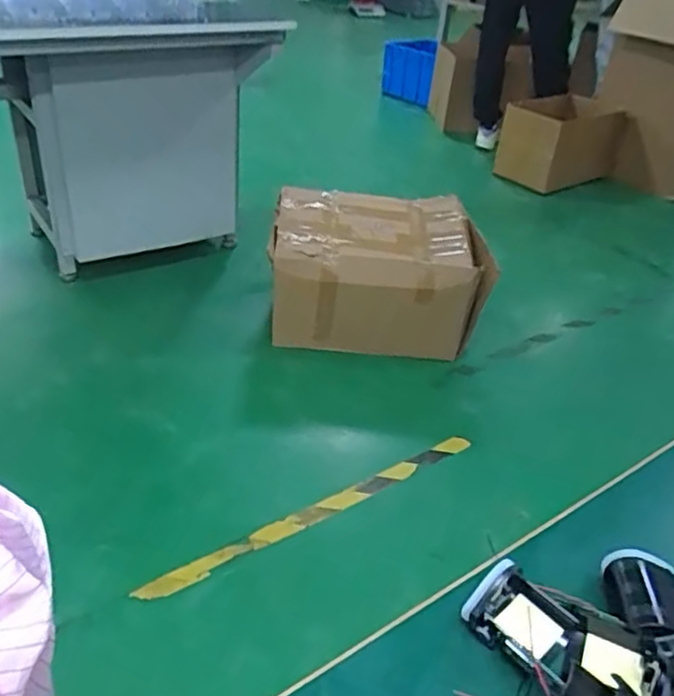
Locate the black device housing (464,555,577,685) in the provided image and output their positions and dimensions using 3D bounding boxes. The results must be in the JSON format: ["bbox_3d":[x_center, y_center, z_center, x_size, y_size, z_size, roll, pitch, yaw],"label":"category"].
[{"bbox_3d":[0.086,0.125,0.300,0.045,0.018,0.037,31,42,31],"label":"black device housing"}]

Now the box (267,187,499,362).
[{"bbox_3d":[0.106,-0.208,1.853,0.569,0.305,0.435,5,35,-2],"label":"box"}]

